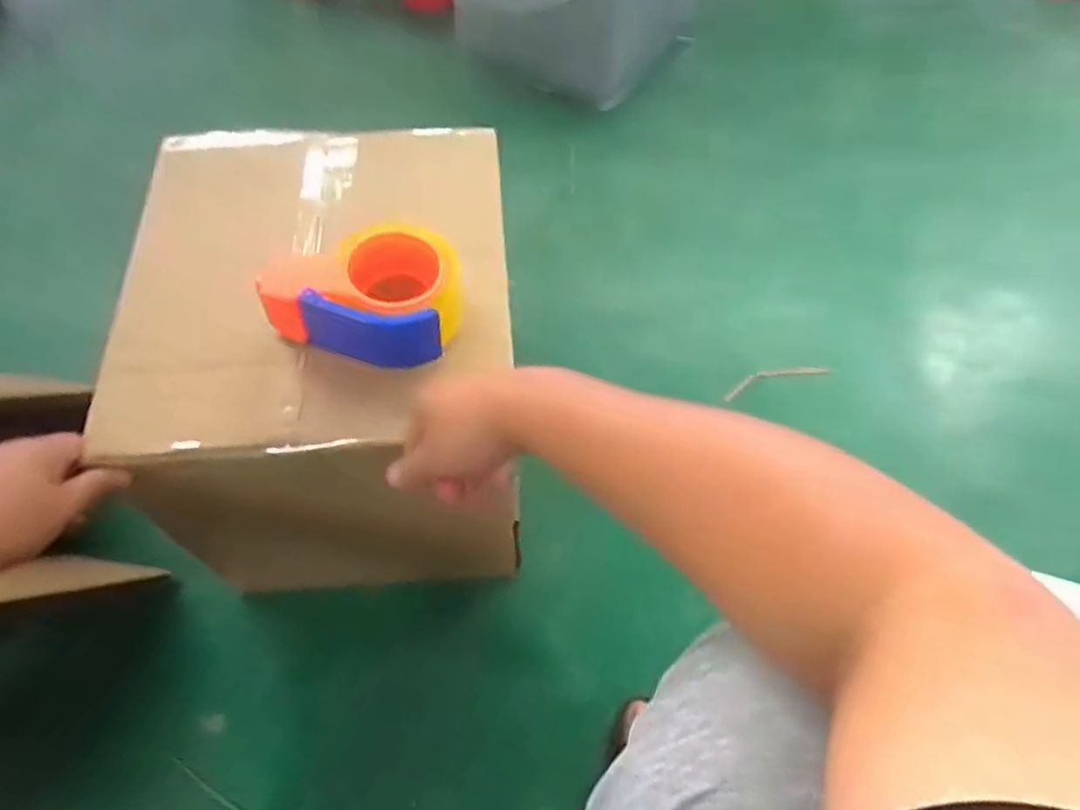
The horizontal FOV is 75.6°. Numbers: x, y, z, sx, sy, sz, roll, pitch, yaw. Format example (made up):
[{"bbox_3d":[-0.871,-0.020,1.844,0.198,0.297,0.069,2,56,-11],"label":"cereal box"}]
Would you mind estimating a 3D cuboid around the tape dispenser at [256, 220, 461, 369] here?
[{"bbox_3d":[-0.128,-0.091,0.554,0.148,0.074,0.110,16,63,10],"label":"tape dispenser"}]

